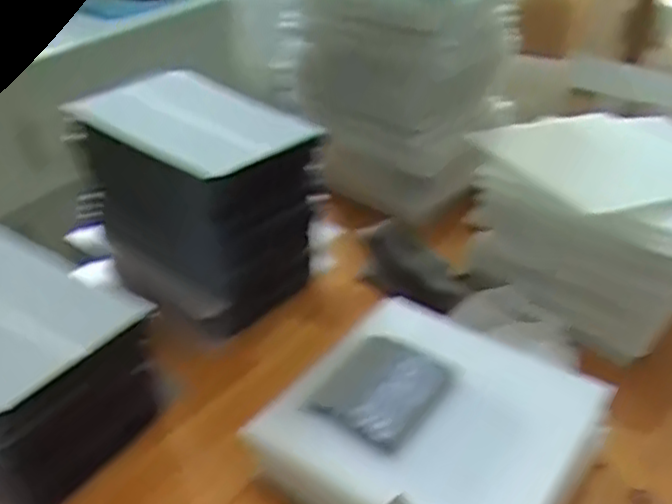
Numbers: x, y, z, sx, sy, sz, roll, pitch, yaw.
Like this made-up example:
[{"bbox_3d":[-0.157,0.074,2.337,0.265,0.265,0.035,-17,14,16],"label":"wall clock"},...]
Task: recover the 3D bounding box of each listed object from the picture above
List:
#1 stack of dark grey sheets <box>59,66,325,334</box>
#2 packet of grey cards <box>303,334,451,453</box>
[{"bbox_3d":[-0.109,-0.040,0.572,0.158,0.144,0.126,28,42,32],"label":"stack of dark grey sheets"},{"bbox_3d":[0.028,0.083,0.442,0.064,0.011,0.075,25,40,29],"label":"packet of grey cards"}]

